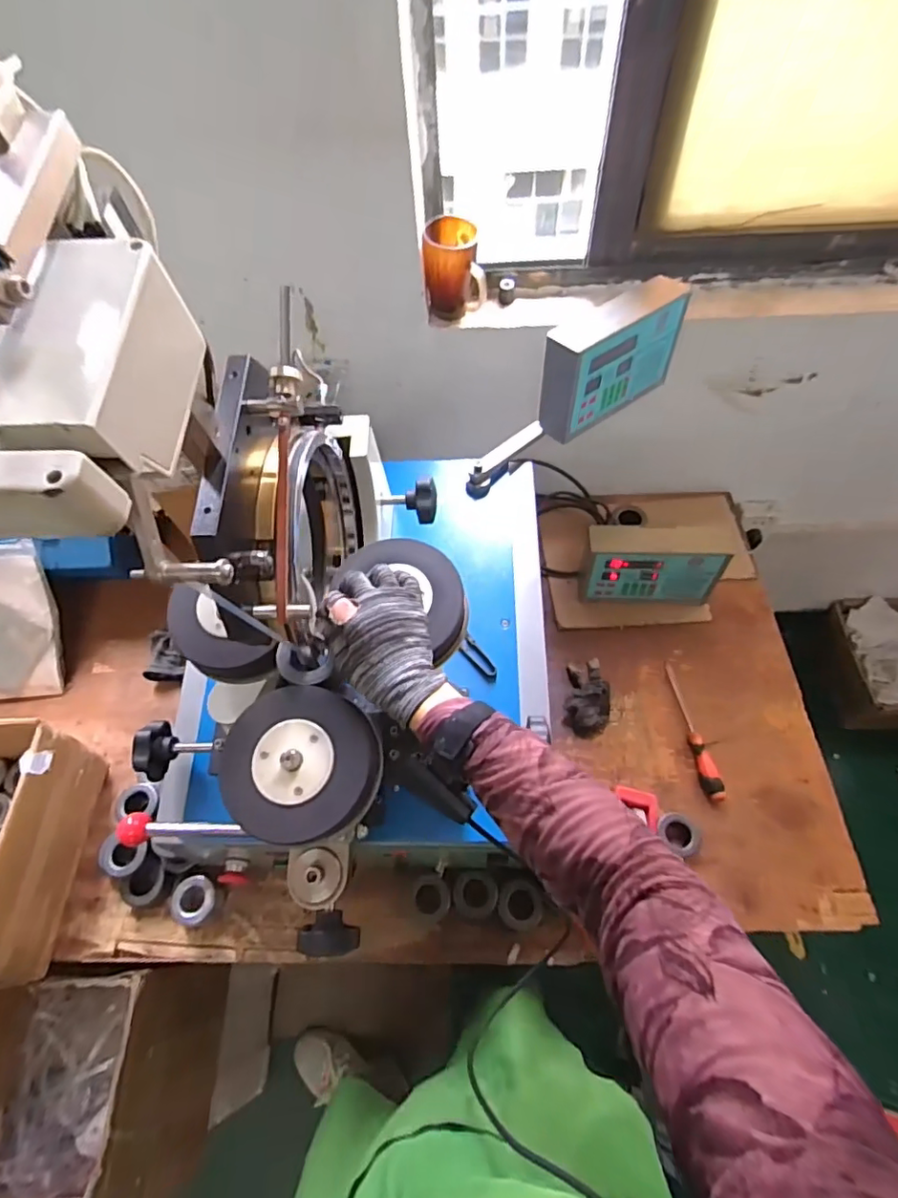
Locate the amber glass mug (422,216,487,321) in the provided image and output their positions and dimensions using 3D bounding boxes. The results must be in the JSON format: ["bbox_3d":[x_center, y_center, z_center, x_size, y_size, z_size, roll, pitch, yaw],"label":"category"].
[{"bbox_3d":[0.012,-0.483,0.826,0.089,0.112,0.083,2,59,5],"label":"amber glass mug"}]

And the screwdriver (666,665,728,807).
[{"bbox_3d":[0.383,0.204,0.886,0.026,0.023,0.227,-9,59,-2],"label":"screwdriver"}]

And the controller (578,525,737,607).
[{"bbox_3d":[0.344,-0.057,0.967,0.226,0.162,0.063,2,59,5],"label":"controller"}]

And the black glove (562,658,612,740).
[{"bbox_3d":[0.229,0.158,0.908,0.076,0.062,0.119,9,60,9],"label":"black glove"}]

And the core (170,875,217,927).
[{"bbox_3d":[-0.358,0.422,0.781,0.066,0.030,0.062,-2,59,3],"label":"core"}]

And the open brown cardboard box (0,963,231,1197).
[{"bbox_3d":[-0.554,0.720,0.800,0.331,0.287,0.295,-6,59,0],"label":"open brown cardboard box"}]

